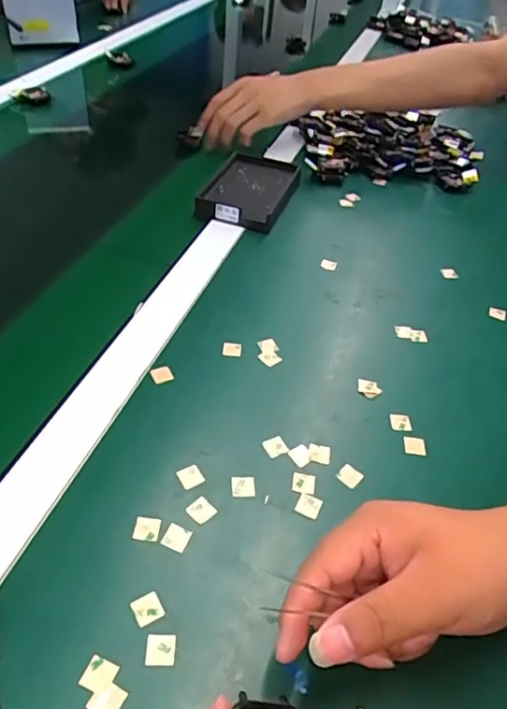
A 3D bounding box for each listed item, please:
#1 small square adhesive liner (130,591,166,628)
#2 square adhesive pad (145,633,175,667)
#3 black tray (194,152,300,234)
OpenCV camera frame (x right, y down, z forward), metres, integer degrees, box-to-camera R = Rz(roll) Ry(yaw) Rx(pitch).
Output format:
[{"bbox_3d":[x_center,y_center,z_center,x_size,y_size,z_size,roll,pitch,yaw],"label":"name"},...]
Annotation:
[{"bbox_3d":[-0.061,0.145,0.315,0.016,0.004,0.015,-20,50,-25],"label":"small square adhesive liner"},{"bbox_3d":[-0.051,0.163,0.301,0.016,0.004,0.016,3,43,-5],"label":"square adhesive pad"},{"bbox_3d":[-0.005,-0.198,0.657,0.096,0.024,0.143,15,44,9],"label":"black tray"}]

